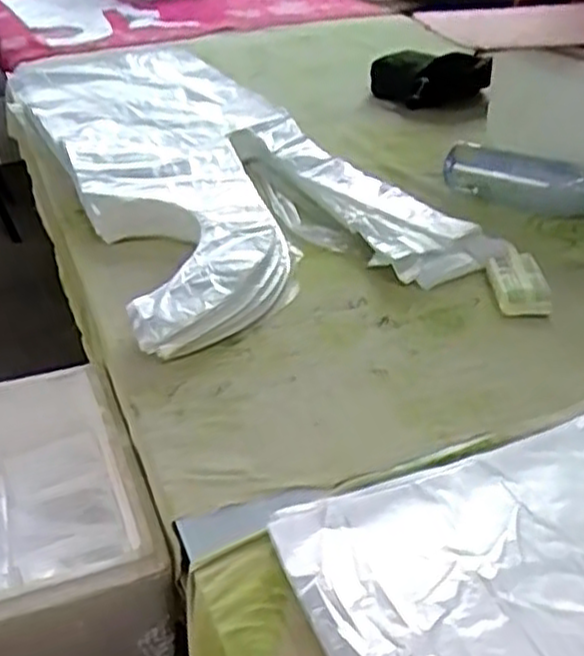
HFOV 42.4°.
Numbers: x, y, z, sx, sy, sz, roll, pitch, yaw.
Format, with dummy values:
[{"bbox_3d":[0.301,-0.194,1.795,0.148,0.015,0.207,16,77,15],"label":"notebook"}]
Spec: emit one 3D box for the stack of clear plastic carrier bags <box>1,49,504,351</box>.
[{"bbox_3d":[-0.149,-0.252,1.023,0.349,0.045,0.911,-16,36,-19],"label":"stack of clear plastic carrier bags"}]

